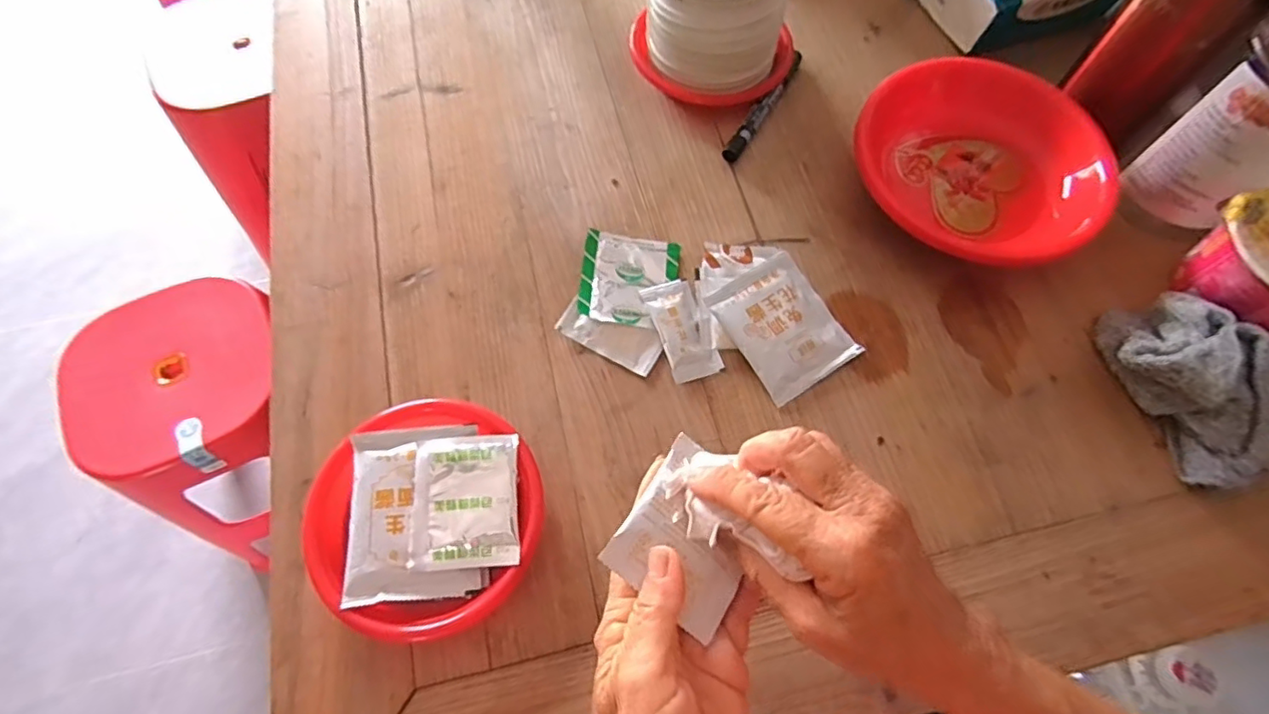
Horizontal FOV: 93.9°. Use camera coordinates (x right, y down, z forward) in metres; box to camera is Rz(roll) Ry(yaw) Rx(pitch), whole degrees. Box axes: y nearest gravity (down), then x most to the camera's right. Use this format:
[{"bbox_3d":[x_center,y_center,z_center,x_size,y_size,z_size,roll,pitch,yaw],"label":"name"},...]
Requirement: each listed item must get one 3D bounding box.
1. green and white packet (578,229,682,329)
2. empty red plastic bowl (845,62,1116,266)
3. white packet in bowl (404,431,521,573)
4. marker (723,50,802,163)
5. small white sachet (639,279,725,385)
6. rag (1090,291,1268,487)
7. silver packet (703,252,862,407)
[{"bbox_3d":[-0.004,-0.058,0.450,0.071,0.012,0.077,4,67,2],"label":"green and white packet"},{"bbox_3d":[0.266,-0.149,0.461,0.189,0.065,0.167,17,68,7],"label":"empty red plastic bowl"},{"bbox_3d":[-0.105,0.090,0.370,0.064,0.006,0.079,-4,73,-3],"label":"white packet in bowl"},{"bbox_3d":[0.114,-0.219,0.517,0.014,0.017,0.133,29,70,11],"label":"marker"},{"bbox_3d":[0.035,-0.021,0.433,0.037,0.010,0.075,-18,68,-8],"label":"small white sachet"},{"bbox_3d":[0.384,0.015,0.397,0.084,0.052,0.127,-21,69,-9],"label":"rag"},{"bbox_3d":[0.108,-0.023,0.432,0.076,0.016,0.094,-31,71,-13],"label":"silver packet"}]

